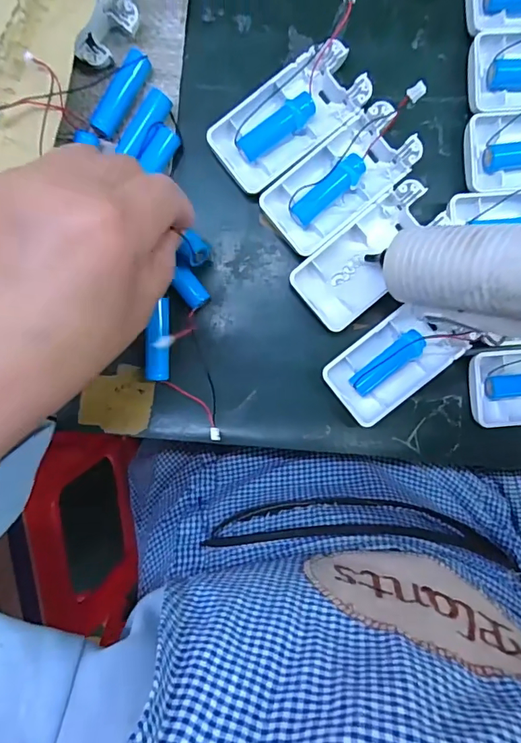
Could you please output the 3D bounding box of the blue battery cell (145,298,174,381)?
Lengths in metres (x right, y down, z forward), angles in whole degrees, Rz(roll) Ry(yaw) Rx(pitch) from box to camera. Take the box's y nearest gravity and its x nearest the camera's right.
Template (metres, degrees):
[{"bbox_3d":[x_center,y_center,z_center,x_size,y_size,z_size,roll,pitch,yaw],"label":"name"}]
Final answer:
[{"bbox_3d":[-0.061,-0.019,0.277,0.014,0.012,0.047,4,92,-1],"label":"blue battery cell"}]

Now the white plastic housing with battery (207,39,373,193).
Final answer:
[{"bbox_3d":[0.017,-0.146,0.267,0.090,0.014,0.047,-39,92,1],"label":"white plastic housing with battery"}]

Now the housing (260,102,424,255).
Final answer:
[{"bbox_3d":[0.047,-0.111,0.270,0.091,0.012,0.045,-40,92,1],"label":"housing"}]

